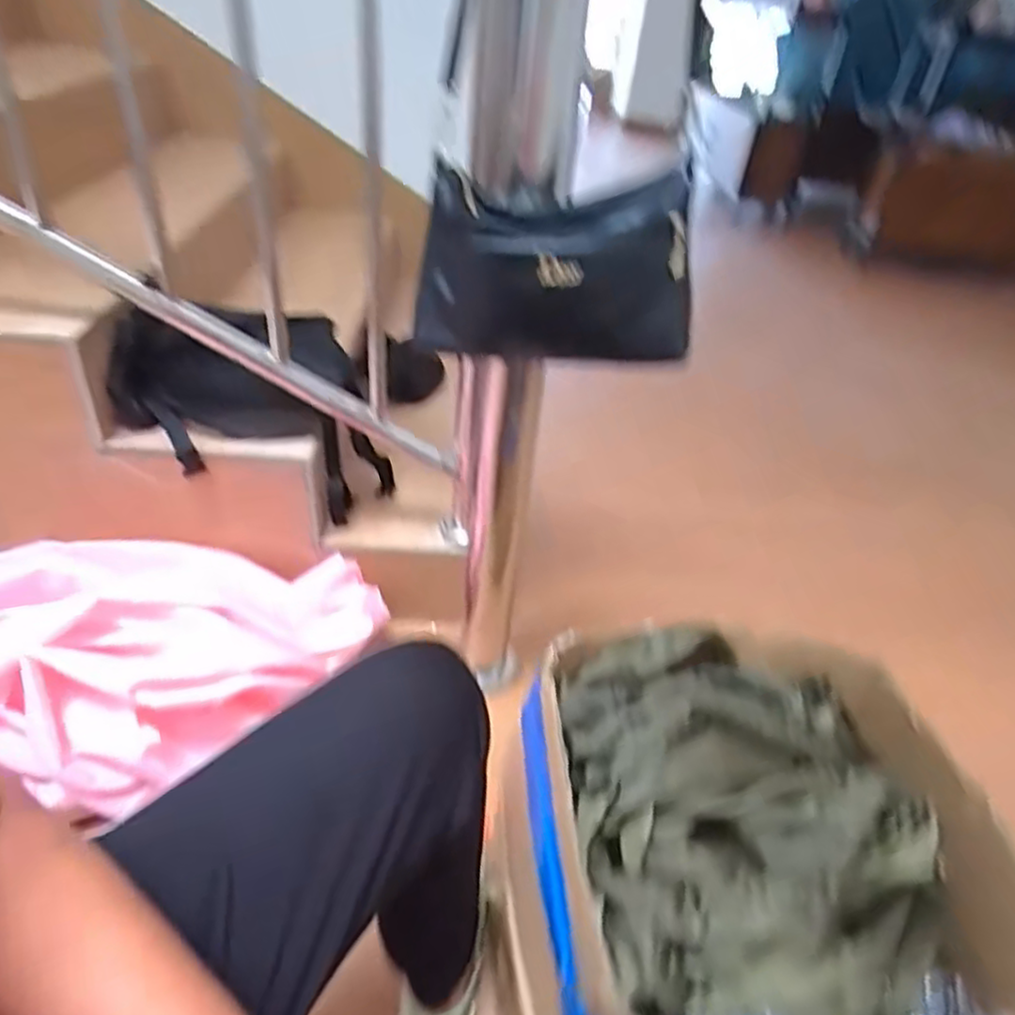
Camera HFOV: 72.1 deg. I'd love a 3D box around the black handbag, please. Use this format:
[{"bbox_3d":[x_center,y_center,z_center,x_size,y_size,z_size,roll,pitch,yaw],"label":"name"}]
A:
[{"bbox_3d":[0.045,-0.212,0.644,0.245,0.152,0.094,-2,40,-9],"label":"black handbag"}]

